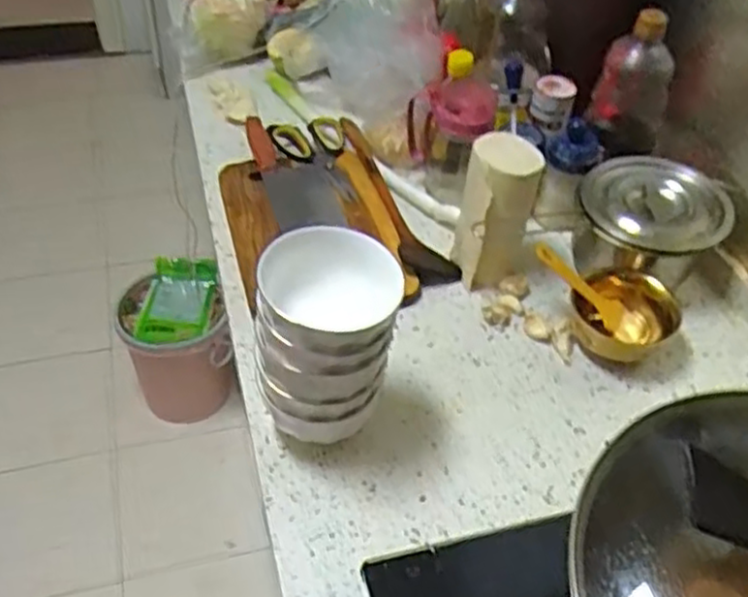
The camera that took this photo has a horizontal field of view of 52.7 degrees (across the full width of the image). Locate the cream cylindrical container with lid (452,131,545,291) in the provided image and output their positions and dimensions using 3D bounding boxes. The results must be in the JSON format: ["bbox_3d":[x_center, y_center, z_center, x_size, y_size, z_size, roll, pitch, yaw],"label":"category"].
[{"bbox_3d":[0.139,-0.098,0.867,0.079,0.175,0.080,2,45,-2],"label":"cream cylindrical container with lid"}]

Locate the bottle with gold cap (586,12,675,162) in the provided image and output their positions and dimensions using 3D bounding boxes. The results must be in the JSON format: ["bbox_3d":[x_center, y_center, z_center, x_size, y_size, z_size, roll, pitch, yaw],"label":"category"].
[{"bbox_3d":[0.323,-0.267,0.944,0.074,0.171,0.091,-11,47,-14],"label":"bottle with gold cap"}]

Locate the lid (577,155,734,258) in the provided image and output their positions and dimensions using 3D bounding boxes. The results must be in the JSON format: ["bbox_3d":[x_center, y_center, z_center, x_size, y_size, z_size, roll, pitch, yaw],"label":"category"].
[{"bbox_3d":[0.330,-0.113,0.892,0.169,0.024,0.145,19,62,27],"label":"lid"}]

